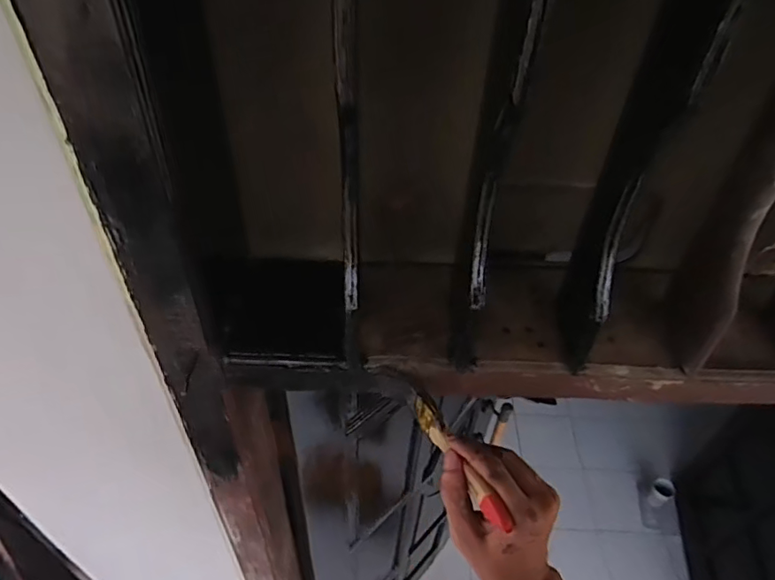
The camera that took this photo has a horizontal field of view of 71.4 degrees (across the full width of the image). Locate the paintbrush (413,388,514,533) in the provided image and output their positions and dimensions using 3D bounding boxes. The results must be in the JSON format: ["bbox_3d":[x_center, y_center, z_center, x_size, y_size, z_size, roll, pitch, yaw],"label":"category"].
[{"bbox_3d":[0.053,0.130,0.424,0.011,0.028,0.126,-17,43,-20],"label":"paintbrush"}]

